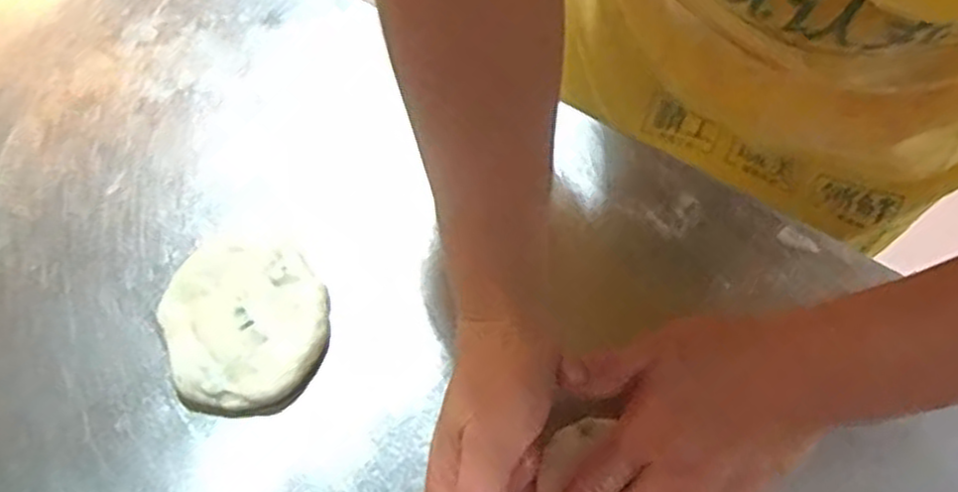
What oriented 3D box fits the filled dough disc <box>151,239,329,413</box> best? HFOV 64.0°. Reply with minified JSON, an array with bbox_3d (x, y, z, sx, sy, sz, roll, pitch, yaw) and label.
[{"bbox_3d":[-0.120,0.040,0.396,0.081,0.019,0.092,-22,68,-9],"label":"filled dough disc"}]

